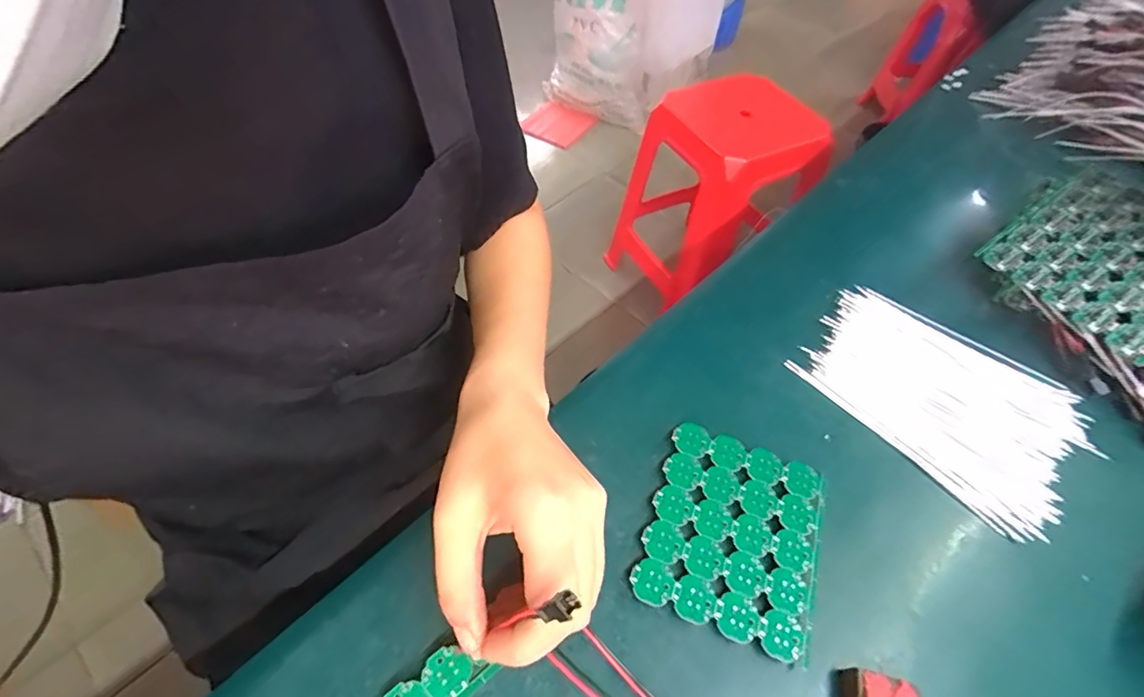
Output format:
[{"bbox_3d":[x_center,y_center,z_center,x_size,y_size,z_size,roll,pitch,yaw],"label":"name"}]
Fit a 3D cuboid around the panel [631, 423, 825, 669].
[{"bbox_3d":[0.091,0.103,0.290,0.090,0.008,0.105,19,56,10],"label":"panel"}]

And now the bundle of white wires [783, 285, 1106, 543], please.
[{"bbox_3d":[0.250,0.028,0.352,0.119,0.011,0.167,-35,64,-25],"label":"bundle of white wires"}]

